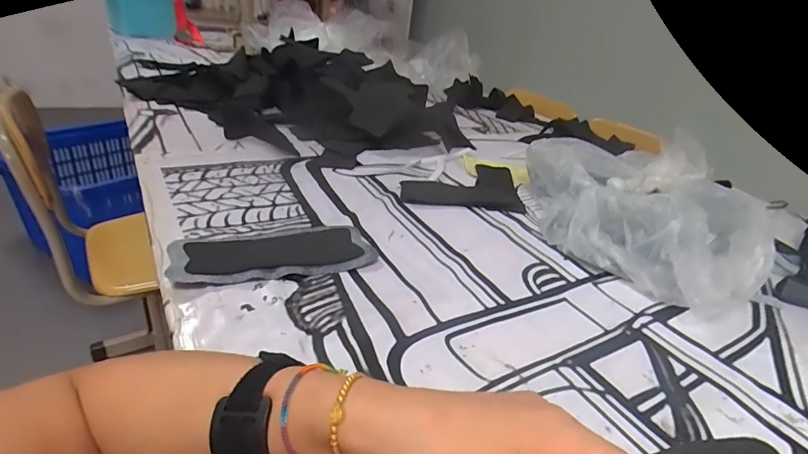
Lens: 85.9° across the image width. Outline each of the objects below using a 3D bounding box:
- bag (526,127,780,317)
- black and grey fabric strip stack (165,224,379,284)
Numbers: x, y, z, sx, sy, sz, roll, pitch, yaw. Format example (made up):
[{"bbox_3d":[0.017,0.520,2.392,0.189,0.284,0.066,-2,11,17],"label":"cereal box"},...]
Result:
[{"bbox_3d":[0.353,-0.025,0.651,0.261,0.123,0.371,6,29,-3],"label":"bag"},{"bbox_3d":[-0.159,0.030,0.541,0.235,0.018,0.108,-6,32,-23],"label":"black and grey fabric strip stack"}]

